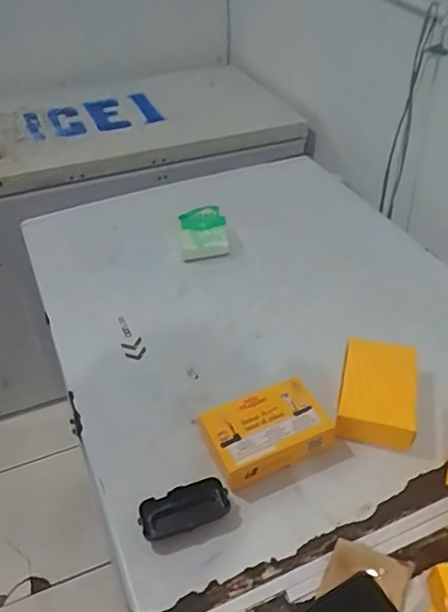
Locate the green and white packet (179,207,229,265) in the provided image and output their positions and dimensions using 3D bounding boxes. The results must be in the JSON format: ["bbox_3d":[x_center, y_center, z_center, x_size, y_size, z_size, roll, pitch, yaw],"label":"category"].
[{"bbox_3d":[-0.041,-0.150,1.150,0.093,0.109,0.016,-7,-2,-11],"label":"green and white packet"}]

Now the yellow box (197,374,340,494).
[{"bbox_3d":[0.058,0.171,0.765,0.165,0.048,0.103,-17,43,-18],"label":"yellow box"}]

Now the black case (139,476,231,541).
[{"bbox_3d":[-0.051,0.257,0.704,0.107,0.031,0.048,-13,42,-13],"label":"black case"}]

